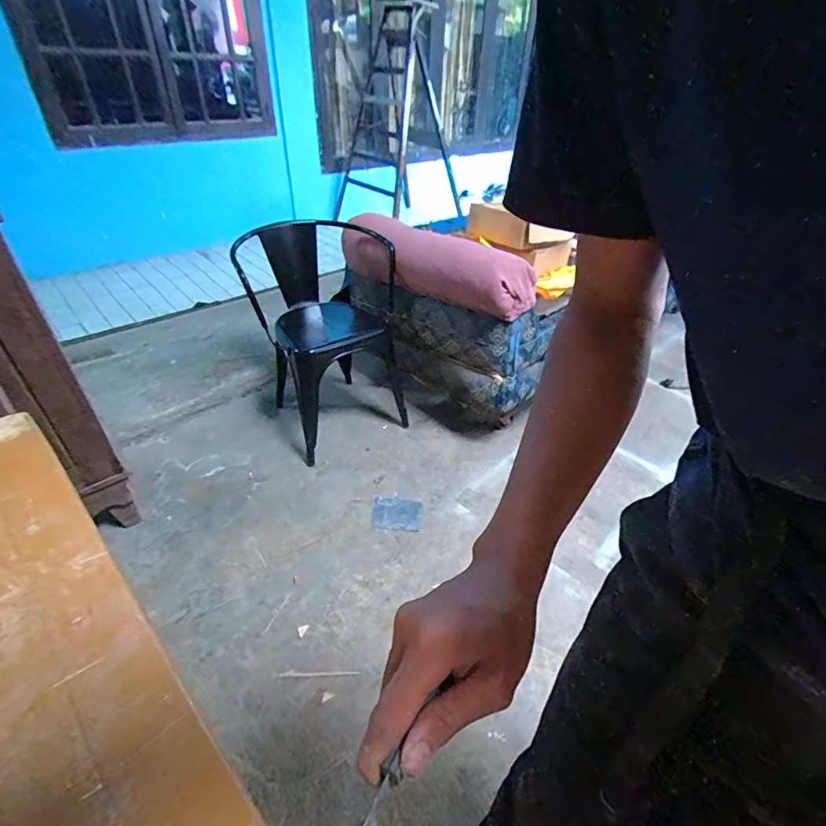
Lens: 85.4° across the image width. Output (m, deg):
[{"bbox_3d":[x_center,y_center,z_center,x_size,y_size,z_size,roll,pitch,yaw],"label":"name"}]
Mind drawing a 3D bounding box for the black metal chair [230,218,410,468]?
[{"bbox_3d":[-0.317,-0.279,1.663,0.517,0.682,0.557,-10,40,-15],"label":"black metal chair"}]

